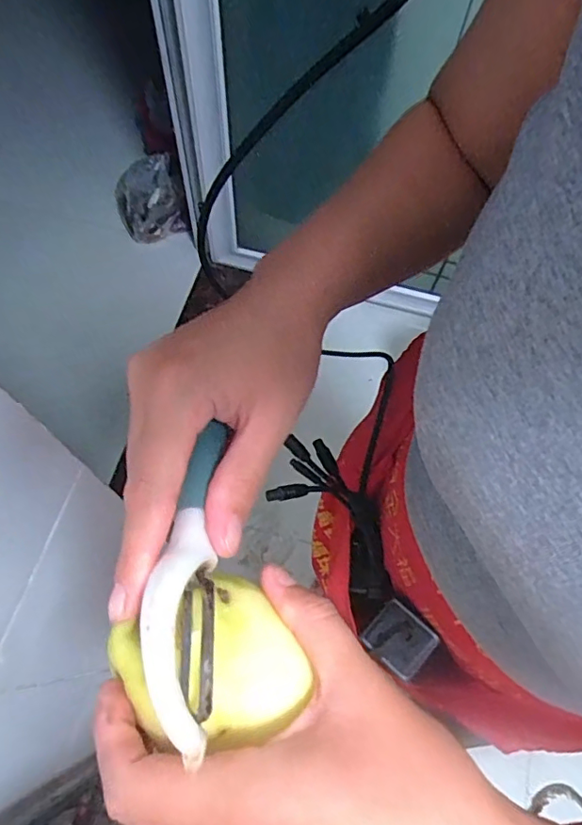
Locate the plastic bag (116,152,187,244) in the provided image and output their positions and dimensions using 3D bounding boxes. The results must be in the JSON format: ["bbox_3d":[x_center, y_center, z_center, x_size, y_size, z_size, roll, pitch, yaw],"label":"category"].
[{"bbox_3d":[-0.408,-0.618,1.533,0.183,0.163,0.156,-20,70,-10],"label":"plastic bag"}]

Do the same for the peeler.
[{"bbox_3d":[-0.038,0.056,0.197,0.021,0.032,0.117,2,56,-2],"label":"peeler"}]

